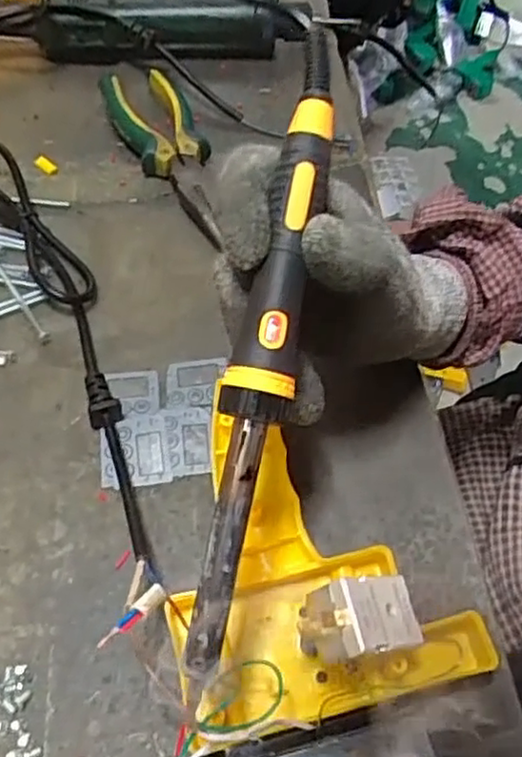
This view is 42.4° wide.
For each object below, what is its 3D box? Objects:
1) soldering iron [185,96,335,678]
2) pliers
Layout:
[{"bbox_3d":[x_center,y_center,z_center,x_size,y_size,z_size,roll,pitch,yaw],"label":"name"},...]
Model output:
[{"bbox_3d":[0.000,-0.002,0.232,0.021,0.016,0.197,11,84,5],"label":"soldering iron"},{"bbox_3d":[-0.064,-0.160,0.464,0.055,0.025,0.166,-18,59,-14],"label":"pliers"}]

